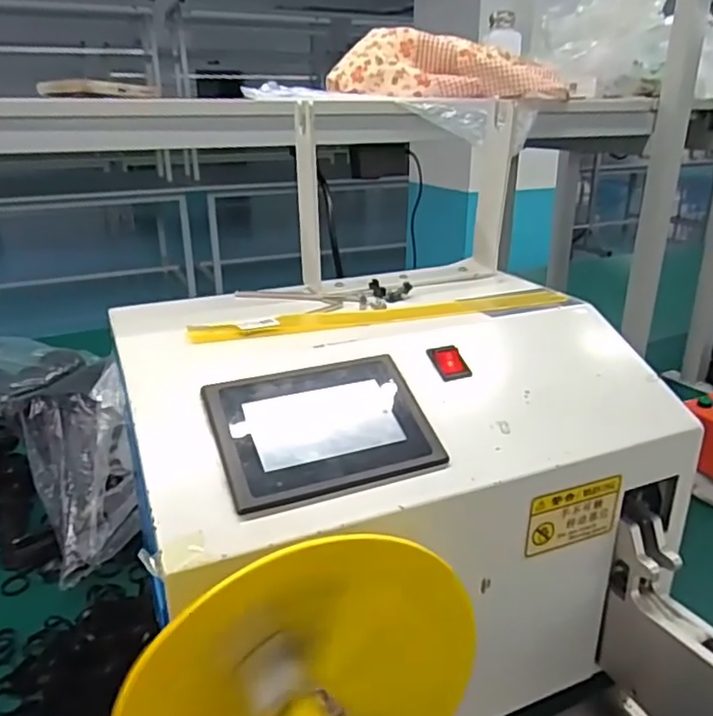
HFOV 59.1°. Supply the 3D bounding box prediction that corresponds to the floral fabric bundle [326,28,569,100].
[{"bbox_3d":[0.116,-0.362,0.779,0.289,0.072,0.116,-3,22,-9],"label":"floral fabric bundle"}]

